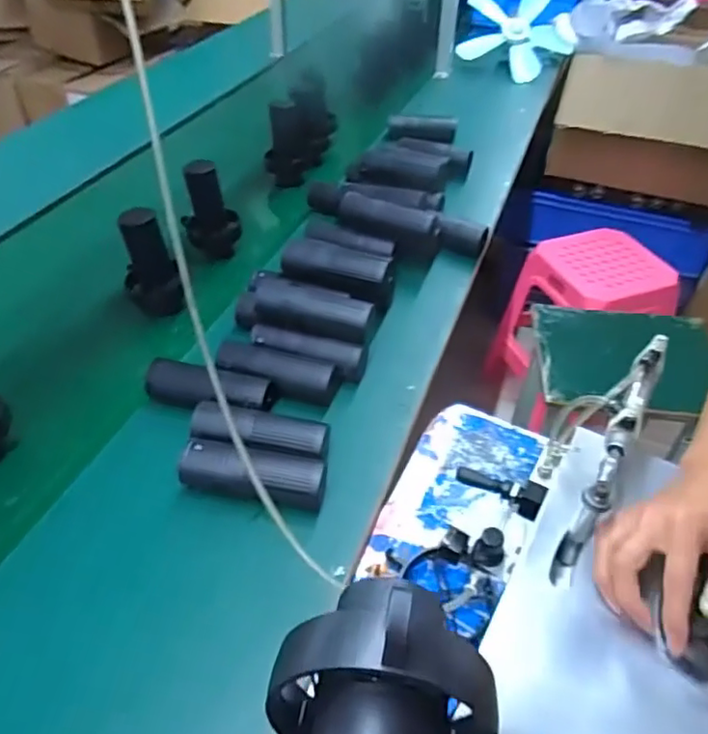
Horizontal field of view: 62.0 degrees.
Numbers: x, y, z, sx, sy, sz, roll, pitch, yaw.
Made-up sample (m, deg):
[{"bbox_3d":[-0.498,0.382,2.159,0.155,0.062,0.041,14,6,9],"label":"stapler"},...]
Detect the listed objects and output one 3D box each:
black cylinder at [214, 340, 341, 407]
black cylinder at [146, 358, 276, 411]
[{"bbox_3d":[-0.099,0.008,0.774,0.158,0.051,0.051,11,44,10],"label":"black cylinder"},{"bbox_3d":[-0.188,0.030,0.760,0.163,0.049,0.055,11,44,10],"label":"black cylinder"}]

